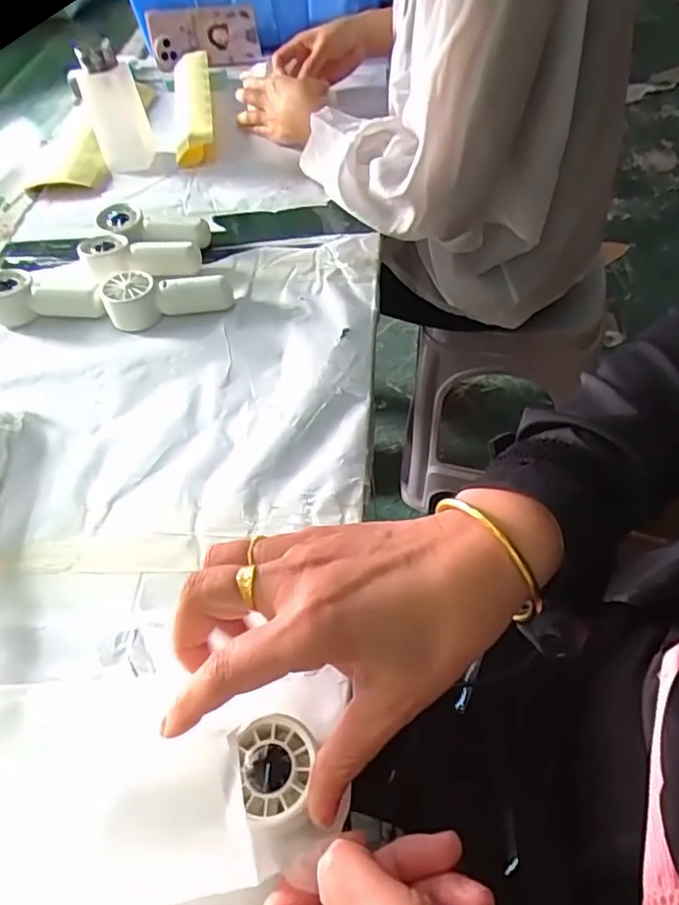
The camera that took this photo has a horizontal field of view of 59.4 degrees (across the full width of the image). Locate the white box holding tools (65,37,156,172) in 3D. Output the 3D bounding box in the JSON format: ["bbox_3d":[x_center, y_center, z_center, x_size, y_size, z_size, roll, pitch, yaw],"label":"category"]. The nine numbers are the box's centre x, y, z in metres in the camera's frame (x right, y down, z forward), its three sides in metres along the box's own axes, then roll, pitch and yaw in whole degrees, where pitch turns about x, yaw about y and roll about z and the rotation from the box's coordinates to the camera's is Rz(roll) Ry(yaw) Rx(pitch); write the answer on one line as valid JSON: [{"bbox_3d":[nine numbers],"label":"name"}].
[{"bbox_3d":[-0.259,-0.395,0.687,0.065,0.122,0.039,-19,52,-9],"label":"white box holding tools"}]

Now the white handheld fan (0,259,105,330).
[{"bbox_3d":[-0.267,-0.146,0.551,0.109,0.034,0.053,-4,52,3],"label":"white handheld fan"}]

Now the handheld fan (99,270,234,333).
[{"bbox_3d":[-0.153,-0.142,0.532,0.108,0.035,0.037,-14,52,-5],"label":"handheld fan"}]

